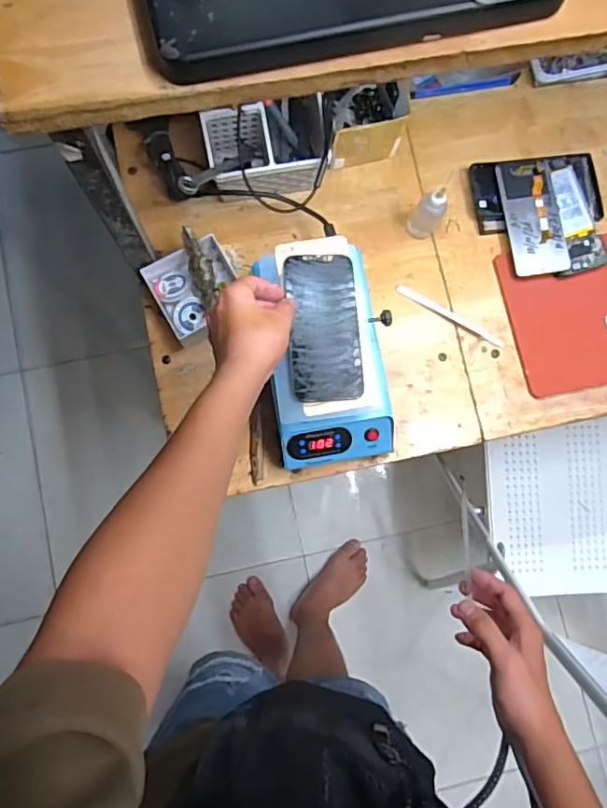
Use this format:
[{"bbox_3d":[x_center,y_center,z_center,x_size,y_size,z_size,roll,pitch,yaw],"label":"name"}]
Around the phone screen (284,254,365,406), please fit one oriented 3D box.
[{"bbox_3d":[0.021,-0.082,0.585,0.073,0.011,0.155,-4,85,-3],"label":"phone screen"}]

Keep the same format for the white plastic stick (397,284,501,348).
[{"bbox_3d":[0.197,-0.120,0.754,0.157,0.006,0.013,28,82,2],"label":"white plastic stick"}]

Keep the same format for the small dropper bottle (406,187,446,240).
[{"bbox_3d":[0.160,-0.245,0.710,0.037,0.081,0.033,32,82,2],"label":"small dropper bottle"}]

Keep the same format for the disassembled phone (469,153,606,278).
[{"bbox_3d":[0.323,-0.256,0.752,0.173,0.017,0.162,-5,82,-3],"label":"disassembled phone"}]

